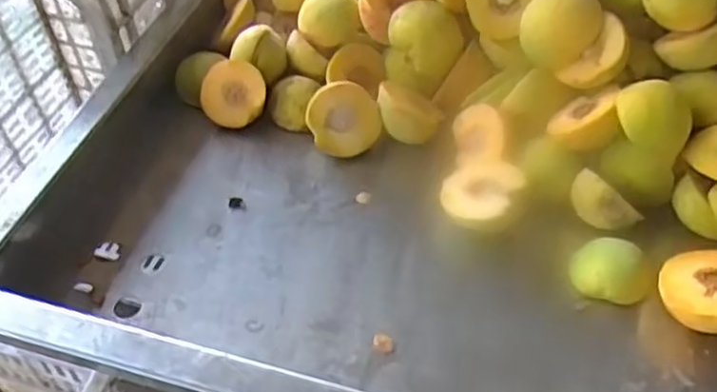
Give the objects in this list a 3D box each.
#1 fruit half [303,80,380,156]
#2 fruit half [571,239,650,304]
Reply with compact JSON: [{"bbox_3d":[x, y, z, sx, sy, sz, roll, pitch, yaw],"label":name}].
[{"bbox_3d":[-0.012,-0.066,0.611,0.058,0.062,0.024,-19,8,6],"label":"fruit half"},{"bbox_3d":[0.181,0.054,0.511,0.051,0.027,0.041,8,50,4],"label":"fruit half"}]

